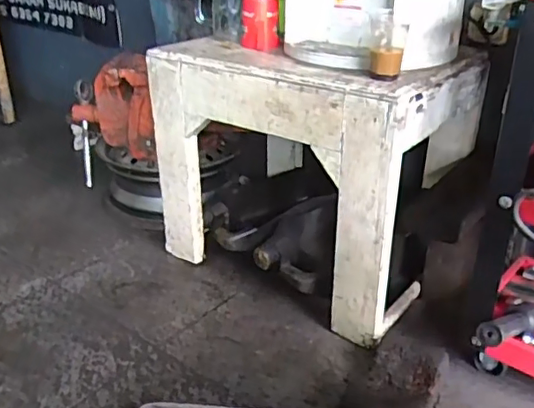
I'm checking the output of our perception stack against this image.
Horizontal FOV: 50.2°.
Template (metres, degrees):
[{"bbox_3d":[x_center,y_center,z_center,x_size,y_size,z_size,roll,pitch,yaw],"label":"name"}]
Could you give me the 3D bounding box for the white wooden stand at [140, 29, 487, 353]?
[{"bbox_3d":[0.077,-0.077,1.084,0.502,0.433,0.348,20,32,32],"label":"white wooden stand"}]

